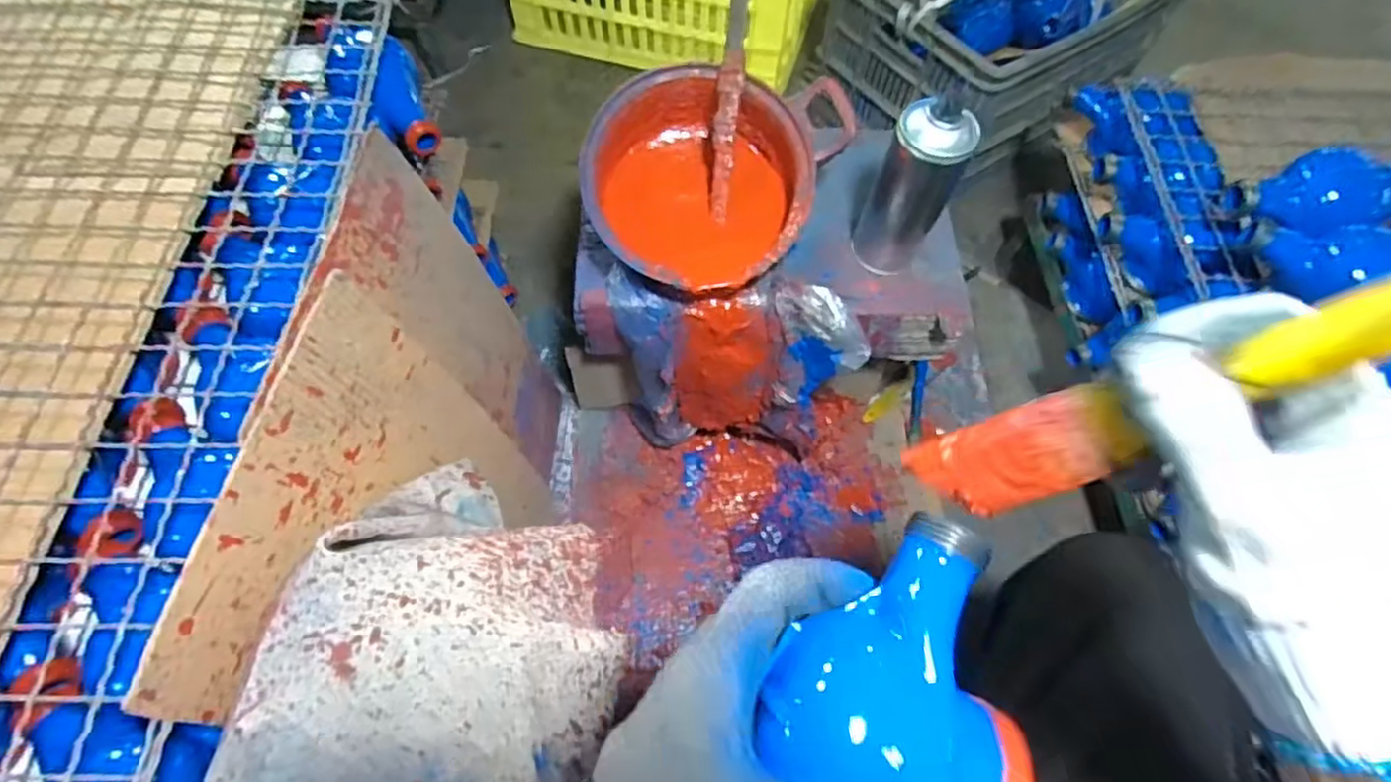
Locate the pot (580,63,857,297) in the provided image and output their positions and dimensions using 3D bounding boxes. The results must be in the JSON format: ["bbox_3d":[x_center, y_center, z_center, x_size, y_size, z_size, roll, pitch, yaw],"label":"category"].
[{"bbox_3d":[0.008,-0.197,0.635,0.214,0.120,0.214,0,82,-1],"label":"pot"}]

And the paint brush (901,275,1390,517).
[{"bbox_3d":[0.152,0.003,0.213,0.023,0.172,0.027,21,51,-42],"label":"paint brush"}]

